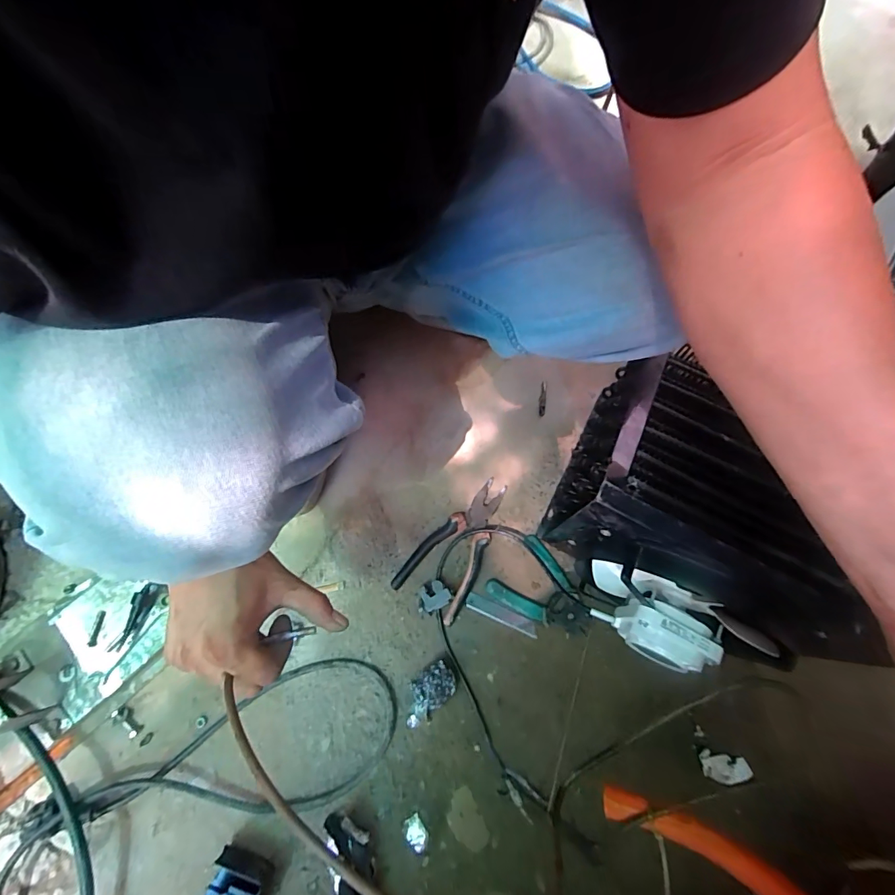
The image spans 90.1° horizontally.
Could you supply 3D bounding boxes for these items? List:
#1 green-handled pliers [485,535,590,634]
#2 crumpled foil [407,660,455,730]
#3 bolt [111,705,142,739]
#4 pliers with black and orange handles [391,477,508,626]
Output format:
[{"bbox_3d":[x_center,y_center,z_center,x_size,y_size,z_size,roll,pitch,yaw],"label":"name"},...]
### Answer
[{"bbox_3d":[0.124,0.190,0.576,0.123,0.021,0.093,43,75,12],"label":"green-handled pliers"},{"bbox_3d":[-0.023,0.291,0.525,0.042,0.035,0.074,42,74,11],"label":"crumpled foil"},{"bbox_3d":[-0.372,0.319,0.518,0.039,0.009,0.020,42,74,11],"label":"bolt"},{"bbox_3d":[0.020,0.127,0.590,0.091,0.015,0.187,34,73,9],"label":"pliers with black and orange handles"}]

